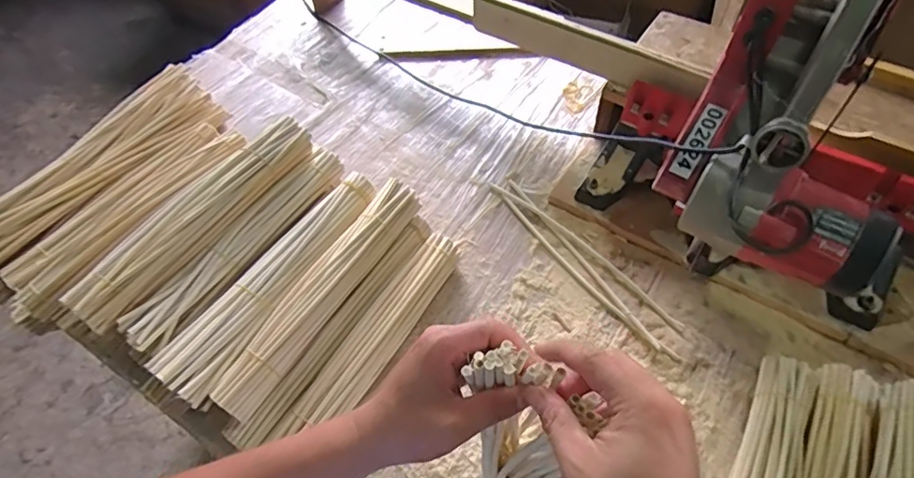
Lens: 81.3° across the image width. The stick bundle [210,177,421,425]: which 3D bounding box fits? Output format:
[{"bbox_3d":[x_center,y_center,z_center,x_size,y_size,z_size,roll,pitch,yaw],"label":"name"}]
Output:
[{"bbox_3d":[-0.181,0.065,0.728,0.064,0.052,0.379,27,62,20],"label":"stick bundle"}]

